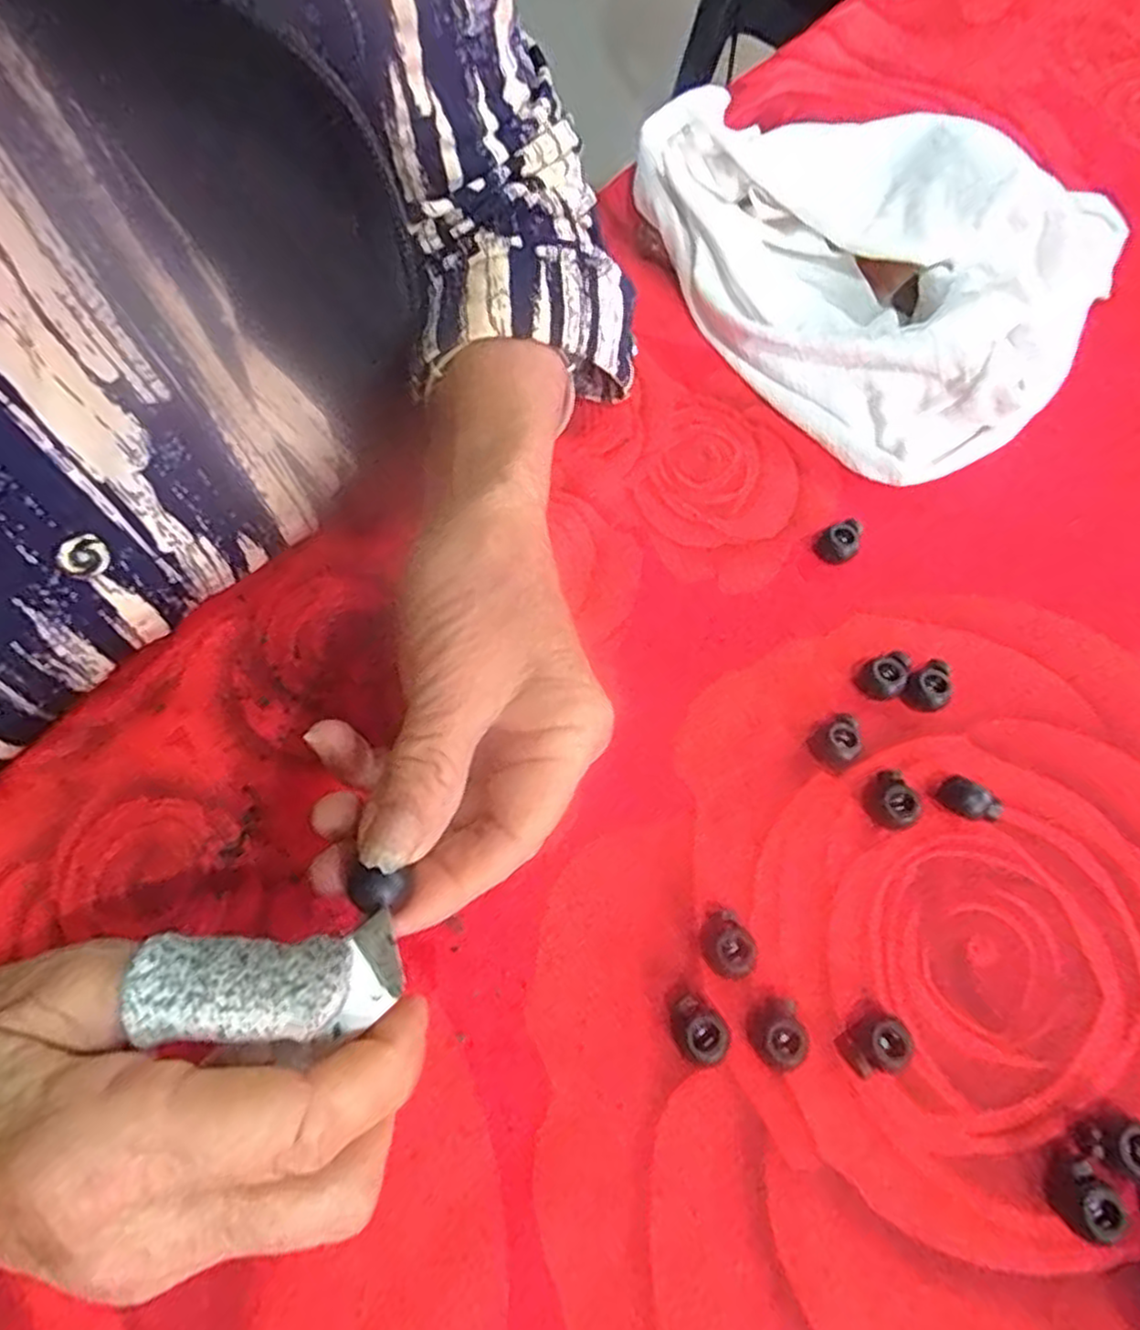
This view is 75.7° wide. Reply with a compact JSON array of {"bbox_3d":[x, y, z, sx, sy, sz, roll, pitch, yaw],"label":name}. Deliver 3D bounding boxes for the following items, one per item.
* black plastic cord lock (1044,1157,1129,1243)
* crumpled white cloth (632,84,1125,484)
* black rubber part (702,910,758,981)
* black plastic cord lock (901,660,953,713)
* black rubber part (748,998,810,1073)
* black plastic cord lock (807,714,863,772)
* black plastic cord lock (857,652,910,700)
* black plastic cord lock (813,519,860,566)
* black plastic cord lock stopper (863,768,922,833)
[{"bbox_3d":[0.139,0.145,0.198,0.012,0.013,0.016,-22,67,-11],"label":"black plastic cord lock"},{"bbox_3d":[0.128,-0.195,0.333,0.147,0.058,0.231,-29,69,-14],"label":"crumpled white cloth"},{"bbox_3d":[0.049,0.087,0.227,0.014,0.011,0.019,-24,67,-12],"label":"black rubber part"},{"bbox_3d":[0.130,0.008,0.264,0.017,0.011,0.015,-39,71,-18],"label":"black plastic cord lock"},{"bbox_3d":[0.061,0.109,0.216,0.014,0.011,0.017,-17,66,-9],"label":"black rubber part"},{"bbox_3d":[0.094,0.027,0.255,0.017,0.011,0.015,-29,68,-14],"label":"black plastic cord lock"},{"bbox_3d":[0.114,0.004,0.267,0.013,0.012,0.015,13,65,5],"label":"black plastic cord lock"},{"bbox_3d":[0.106,-0.048,0.291,0.014,0.012,0.015,0,65,-1],"label":"black plastic cord lock"},{"bbox_3d":[0.108,0.046,0.246,0.014,0.010,0.019,-25,68,-13],"label":"black plastic cord lock stopper"}]

